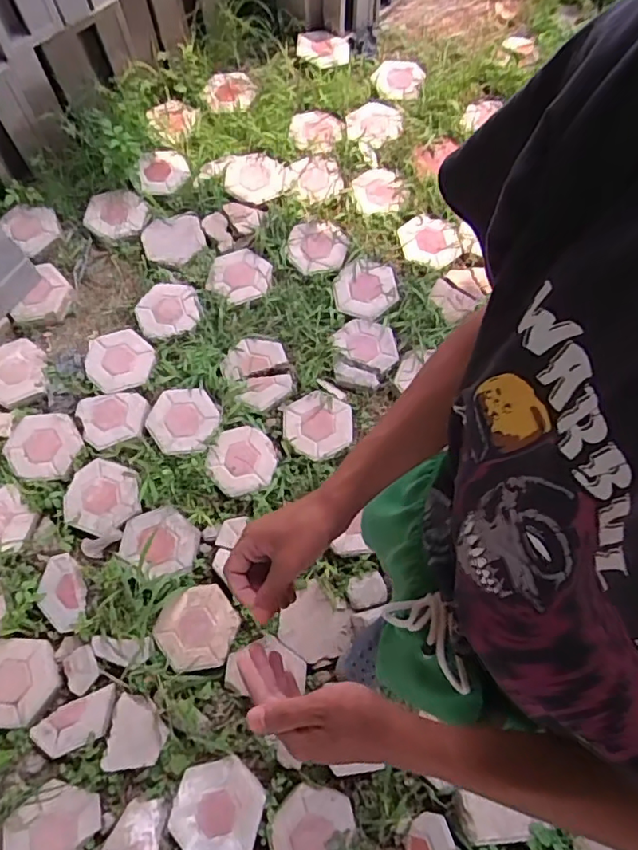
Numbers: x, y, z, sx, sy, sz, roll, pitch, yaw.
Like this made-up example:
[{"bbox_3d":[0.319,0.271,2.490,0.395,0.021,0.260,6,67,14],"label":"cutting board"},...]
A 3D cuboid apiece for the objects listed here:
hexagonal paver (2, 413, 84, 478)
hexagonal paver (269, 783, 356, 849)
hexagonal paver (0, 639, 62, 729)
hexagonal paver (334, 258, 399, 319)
[{"bbox_3d":[-0.795,0.057,1.602,0.198,0.044,0.202,18,70,6],"label":"hexagonal paver"},{"bbox_3d":[-0.019,0.915,1.226,0.171,0.035,0.183,11,70,4],"label":"hexagonal paver"},{"bbox_3d":[-0.763,0.647,1.393,0.217,0.038,0.201,0,69,0],"label":"hexagonal paver"},{"bbox_3d":[0.144,-0.424,1.706,0.190,0.022,0.195,-3,69,-1],"label":"hexagonal paver"}]

